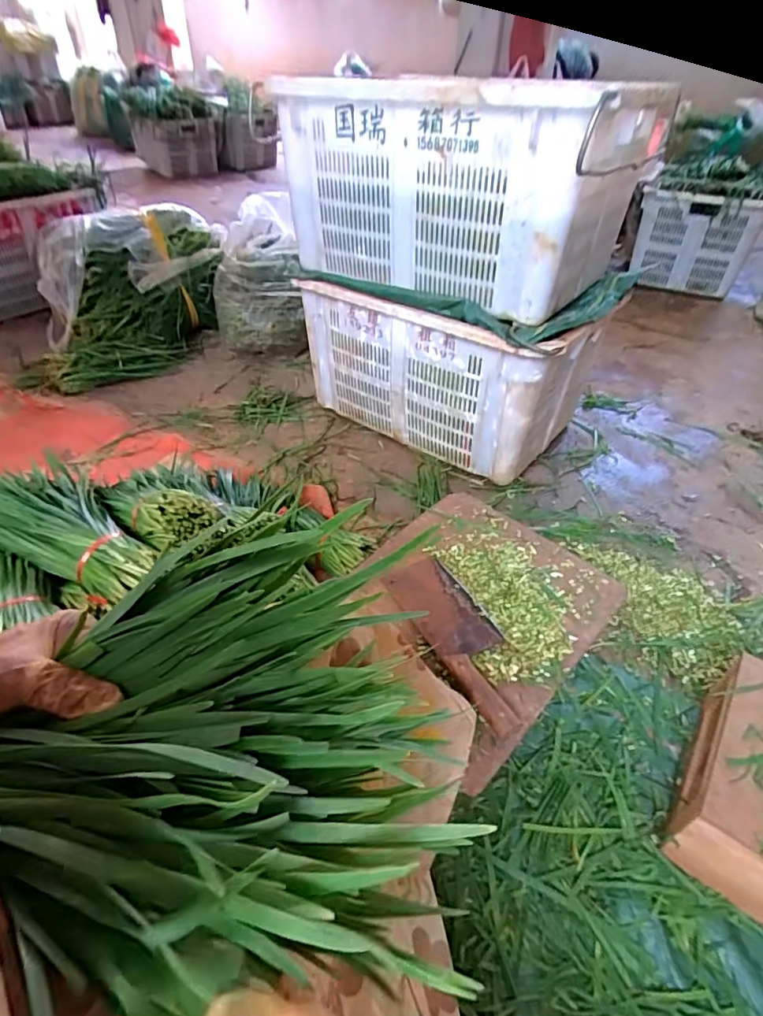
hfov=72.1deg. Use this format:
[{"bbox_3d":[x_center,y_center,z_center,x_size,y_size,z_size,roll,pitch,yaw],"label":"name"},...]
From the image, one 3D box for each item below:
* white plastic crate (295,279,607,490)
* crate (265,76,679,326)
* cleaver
[{"bbox_3d":[0.157,-0.342,1.286,0.619,0.367,0.378,31,50,29],"label":"white plastic crate"},{"bbox_3d":[0.141,-0.632,1.029,0.652,0.326,0.384,32,50,30],"label":"crate"},{"bbox_3d":[0.111,0.170,0.714,0.100,0.031,0.272,-19,46,-21],"label":"cleaver"}]

